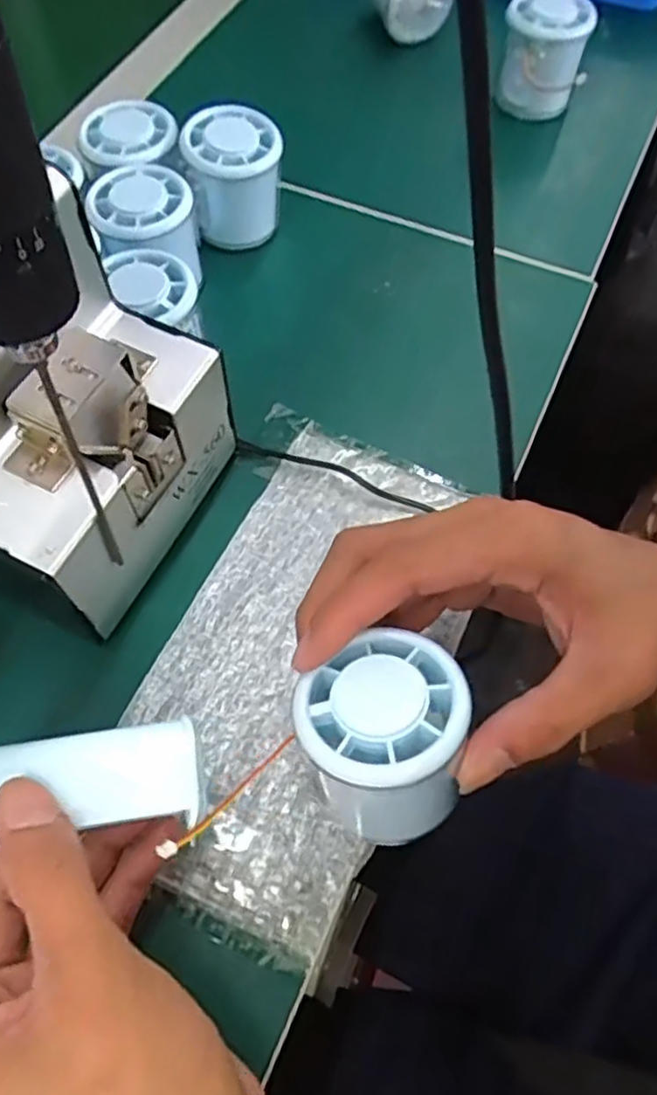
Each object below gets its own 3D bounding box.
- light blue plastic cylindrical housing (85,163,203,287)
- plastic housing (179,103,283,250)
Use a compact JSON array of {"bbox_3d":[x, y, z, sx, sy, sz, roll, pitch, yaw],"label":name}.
[{"bbox_3d":[-0.103,-0.175,0.400,0.058,0.053,0.060,0,62,0],"label":"light blue plastic cylindrical housing"},{"bbox_3d":[-0.056,-0.219,0.425,0.053,0.070,0.047,-8,63,-4],"label":"plastic housing"}]

